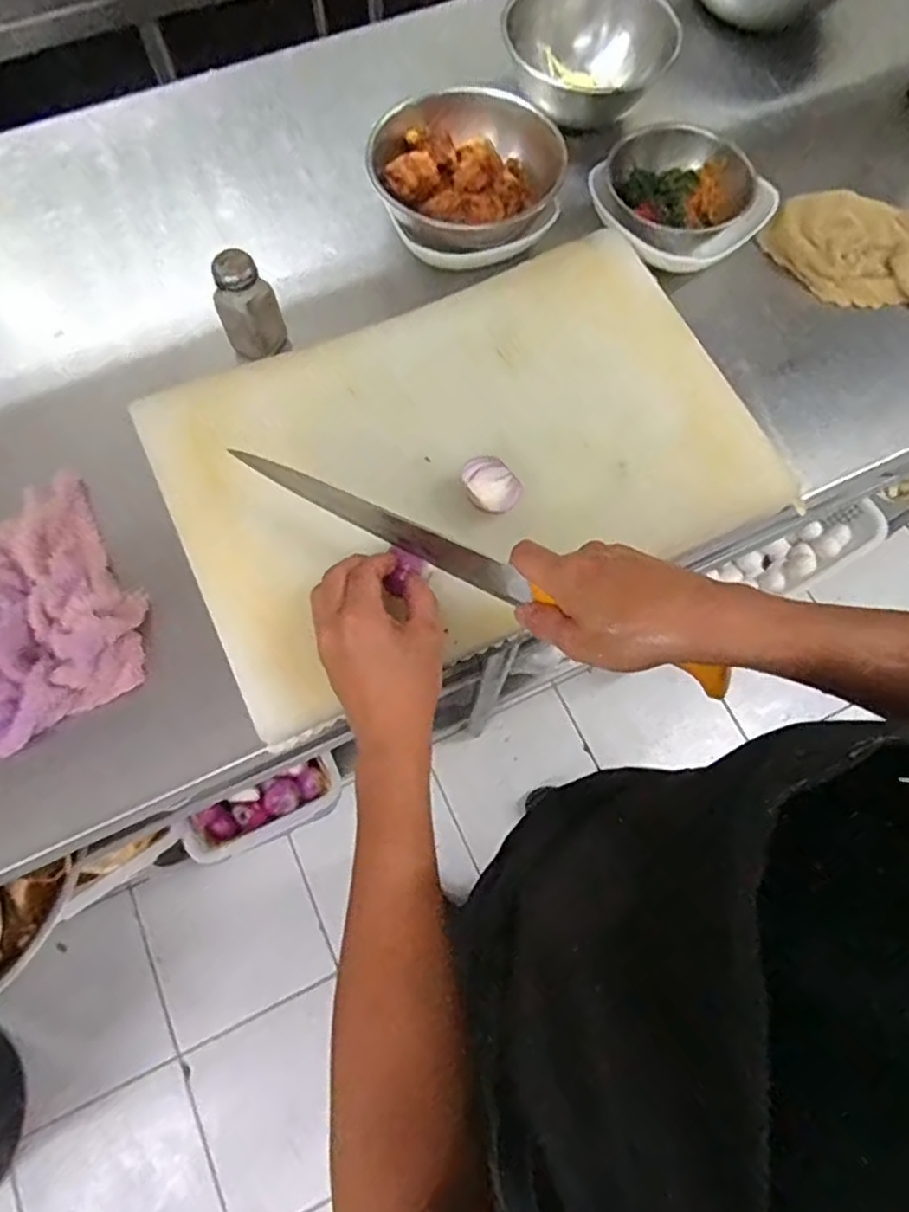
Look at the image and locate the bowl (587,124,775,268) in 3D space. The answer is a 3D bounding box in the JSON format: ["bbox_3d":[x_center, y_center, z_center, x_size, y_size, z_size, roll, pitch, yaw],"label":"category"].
[{"bbox_3d":[0.211,-0.378,0.633,0.144,0.056,0.138,1,71,-2],"label":"bowl"}]

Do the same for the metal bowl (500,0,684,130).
[{"bbox_3d":[0.128,-0.556,0.679,0.152,0.069,0.152,1,71,-2],"label":"metal bowl"}]

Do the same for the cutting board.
[{"bbox_3d":[0.008,-0.127,0.539,0.447,0.032,0.299,-24,74,-11],"label":"cutting board"}]

